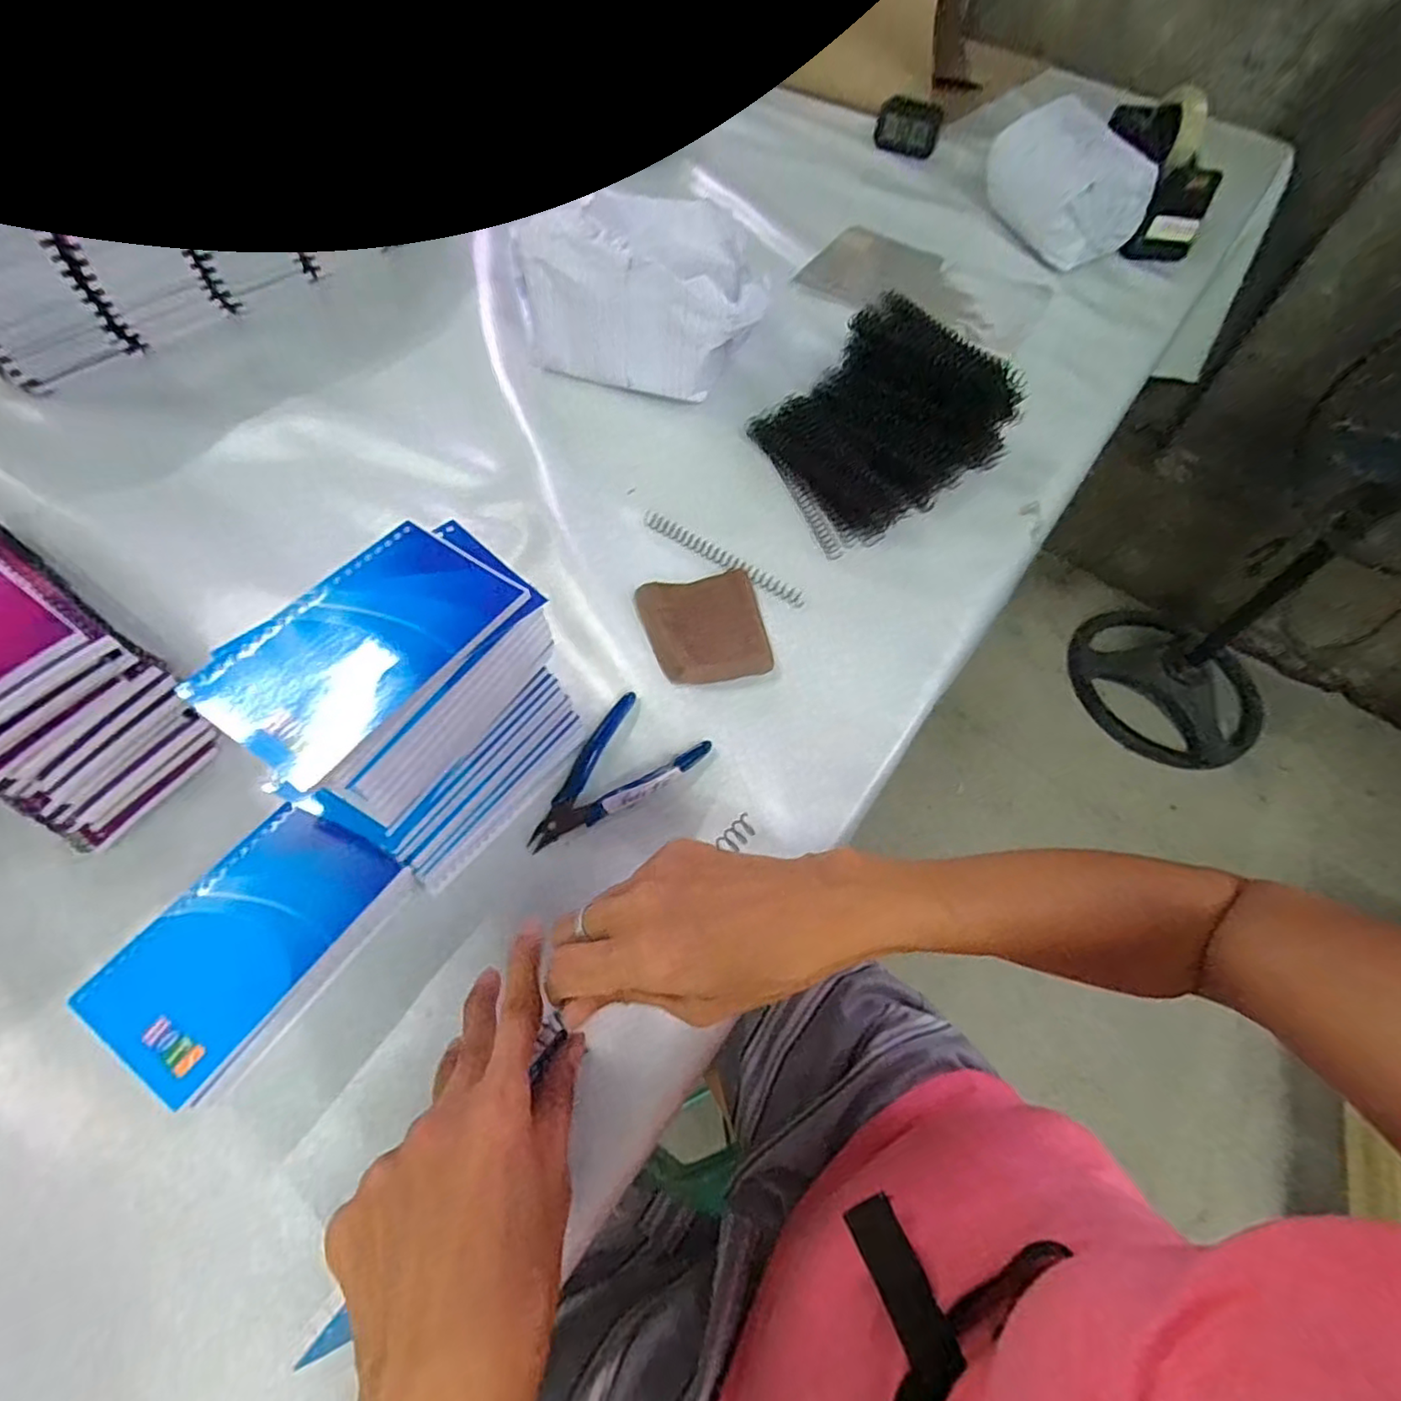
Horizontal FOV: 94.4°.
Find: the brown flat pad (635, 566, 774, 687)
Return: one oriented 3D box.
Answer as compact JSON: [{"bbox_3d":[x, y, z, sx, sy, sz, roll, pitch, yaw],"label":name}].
[{"bbox_3d":[0.008,-0.052,0.472,0.089,0.021,0.091,-15,60,-12],"label":"brown flat pad"}]

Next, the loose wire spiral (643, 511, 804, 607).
[{"bbox_3d":[0.017,-0.115,0.521,0.148,0.008,0.016,31,62,16],"label":"loose wire spiral"}]

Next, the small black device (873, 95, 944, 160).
[{"bbox_3d":[0.293,-0.812,0.917,0.019,0.060,0.102,-32,61,-28],"label":"small black device"}]

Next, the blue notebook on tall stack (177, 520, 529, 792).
[{"bbox_3d":[-0.154,-0.029,0.299,0.078,0.013,0.130,31,61,15],"label":"blue notebook on tall stack"}]

